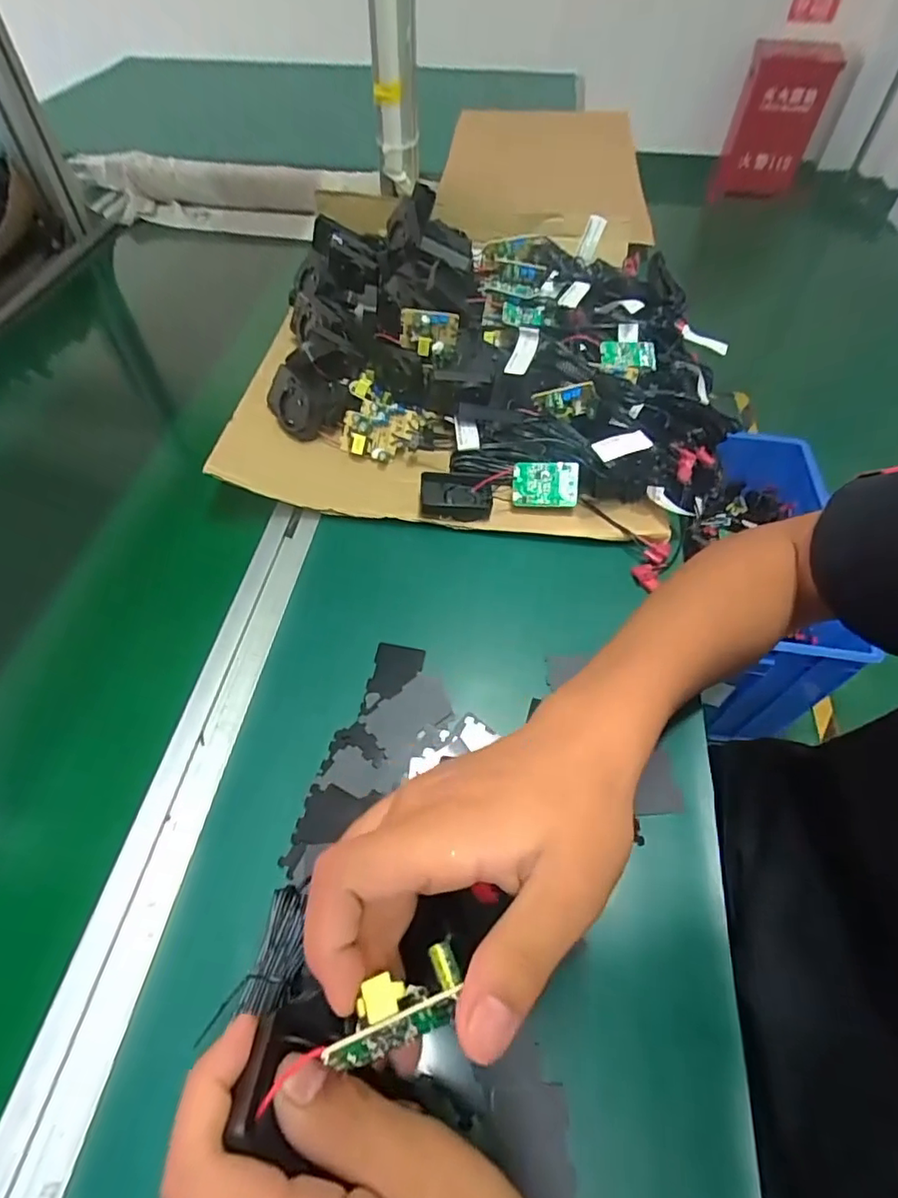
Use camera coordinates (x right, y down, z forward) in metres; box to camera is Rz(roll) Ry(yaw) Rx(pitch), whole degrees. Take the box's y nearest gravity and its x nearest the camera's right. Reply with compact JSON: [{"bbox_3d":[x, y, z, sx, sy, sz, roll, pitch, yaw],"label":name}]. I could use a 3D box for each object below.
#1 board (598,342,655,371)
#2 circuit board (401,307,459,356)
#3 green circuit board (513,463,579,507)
[{"bbox_3d":[0.169,-0.228,0.533,0.053,0.024,0.008,-4,16,-8],"label":"board"},{"bbox_3d":[-0.019,-0.245,0.523,0.053,0.037,0.025,9,54,5],"label":"circuit board"},{"bbox_3d":[0.080,-0.094,0.469,0.053,0.006,0.035,2,98,10],"label":"green circuit board"}]

